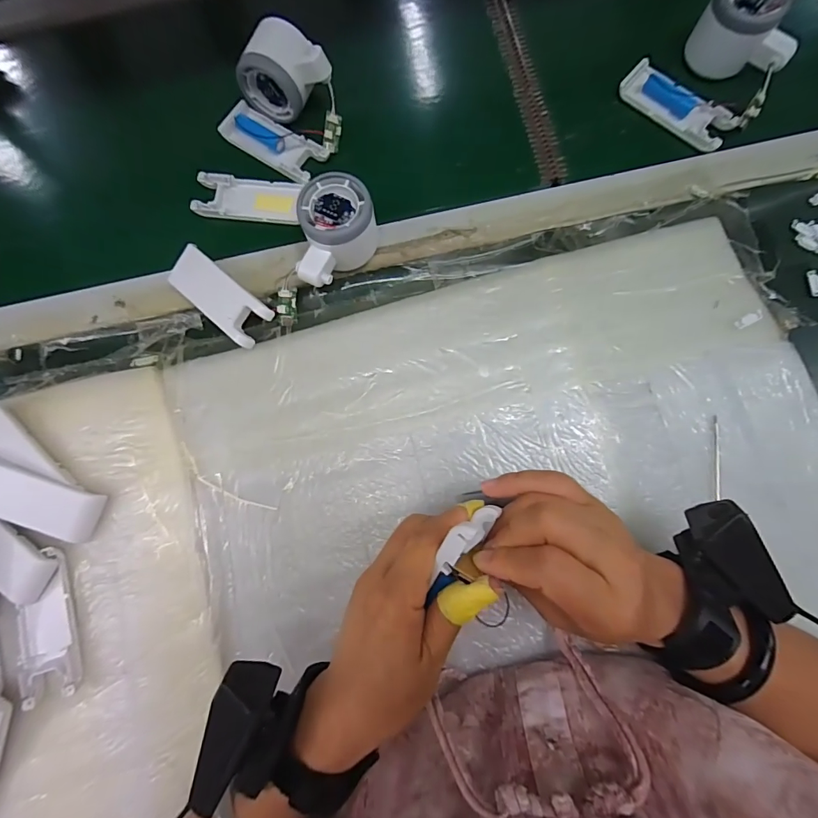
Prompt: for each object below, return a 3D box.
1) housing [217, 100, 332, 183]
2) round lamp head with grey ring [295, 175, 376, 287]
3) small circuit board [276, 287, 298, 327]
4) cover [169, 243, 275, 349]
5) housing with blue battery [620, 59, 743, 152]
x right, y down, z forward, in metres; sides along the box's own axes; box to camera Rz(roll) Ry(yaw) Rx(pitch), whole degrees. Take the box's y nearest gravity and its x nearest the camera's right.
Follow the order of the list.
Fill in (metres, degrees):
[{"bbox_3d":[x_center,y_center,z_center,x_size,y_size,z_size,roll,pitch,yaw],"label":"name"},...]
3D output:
[{"bbox_3d":[-0.129,-0.254,0.388,0.103,0.015,0.041,35,82,7],"label":"housing"},{"bbox_3d":[-0.058,-0.140,0.340,0.056,0.049,0.082,3,80,2],"label":"round lamp head with grey ring"},{"bbox_3d":[-0.103,-0.086,0.349,0.016,0.004,0.031,-2,112,-18],"label":"small circuit board"},{"bbox_3d":[-0.162,-0.096,0.346,0.098,0.013,0.039,40,102,10],"label":"cover"},{"bbox_3d":[0.247,-0.280,0.379,0.105,0.011,0.040,44,84,8],"label":"housing with blue battery"}]

